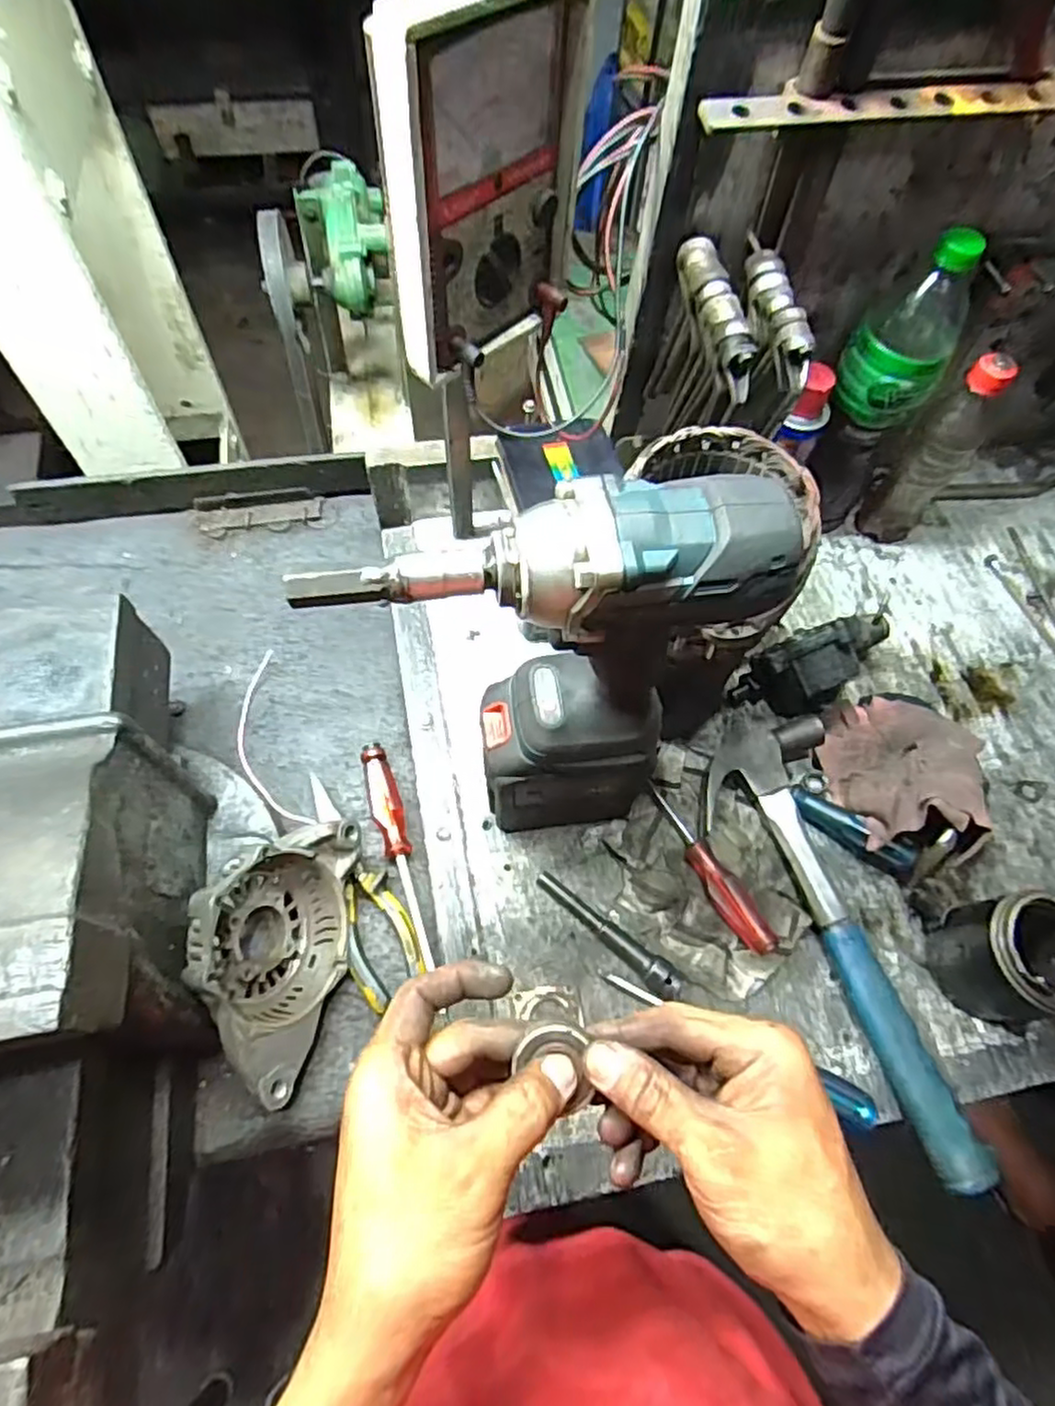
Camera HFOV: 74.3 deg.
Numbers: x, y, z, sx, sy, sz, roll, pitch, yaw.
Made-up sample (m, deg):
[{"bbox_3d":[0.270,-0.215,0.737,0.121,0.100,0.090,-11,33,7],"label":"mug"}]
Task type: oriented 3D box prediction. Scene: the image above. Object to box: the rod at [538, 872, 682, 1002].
[{"bbox_3d":[0.061,0.169,0.519,0.126,0.018,0.020,42,68,16],"label":"rod"}]

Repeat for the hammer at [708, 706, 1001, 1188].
[{"bbox_3d":[0.216,0.160,0.514,0.114,0.045,0.356,-9,64,-9],"label":"hammer"}]

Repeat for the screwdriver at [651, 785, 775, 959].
[{"bbox_3d":[0.139,0.127,0.539,0.023,0.023,0.144,-25,68,-15],"label":"screwdriver"}]

